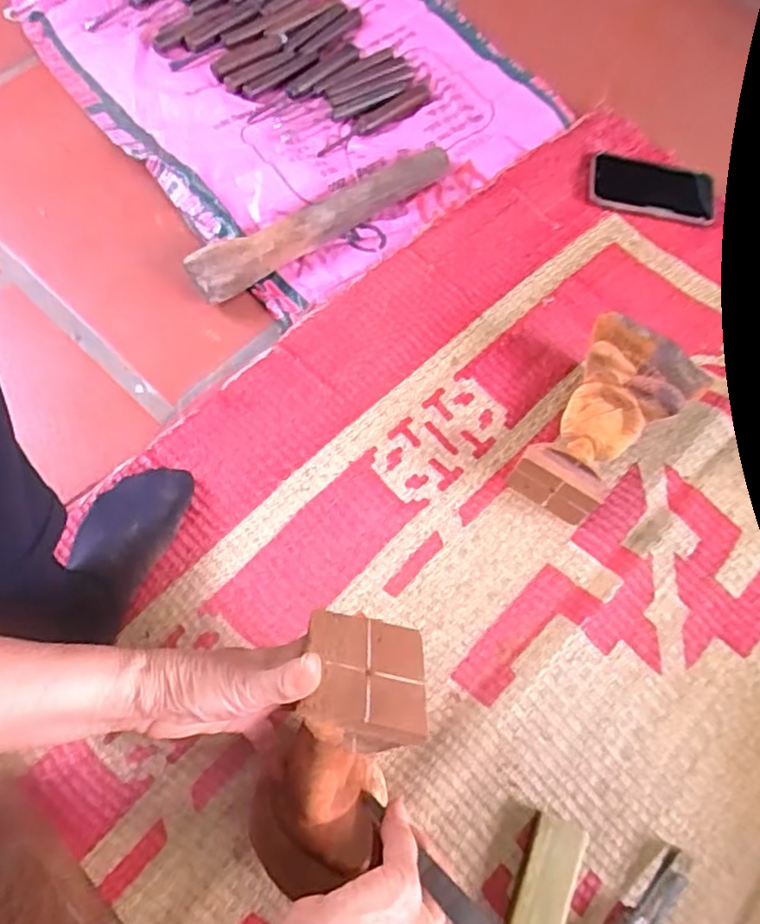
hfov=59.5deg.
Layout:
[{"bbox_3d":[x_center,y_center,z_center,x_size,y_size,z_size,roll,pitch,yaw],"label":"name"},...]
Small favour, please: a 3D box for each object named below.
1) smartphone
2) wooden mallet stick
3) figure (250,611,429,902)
[{"bbox_3d":[0.321,-0.323,0.783,0.146,0.008,0.081,10,69,2],"label":"smartphone"},{"bbox_3d":[-0.064,-0.272,0.732,0.316,0.042,0.046,-35,74,-13],"label":"wooden mallet stick"},{"bbox_3d":[-0.031,0.199,0.442,0.084,0.082,0.180,24,116,8],"label":"figure"}]

